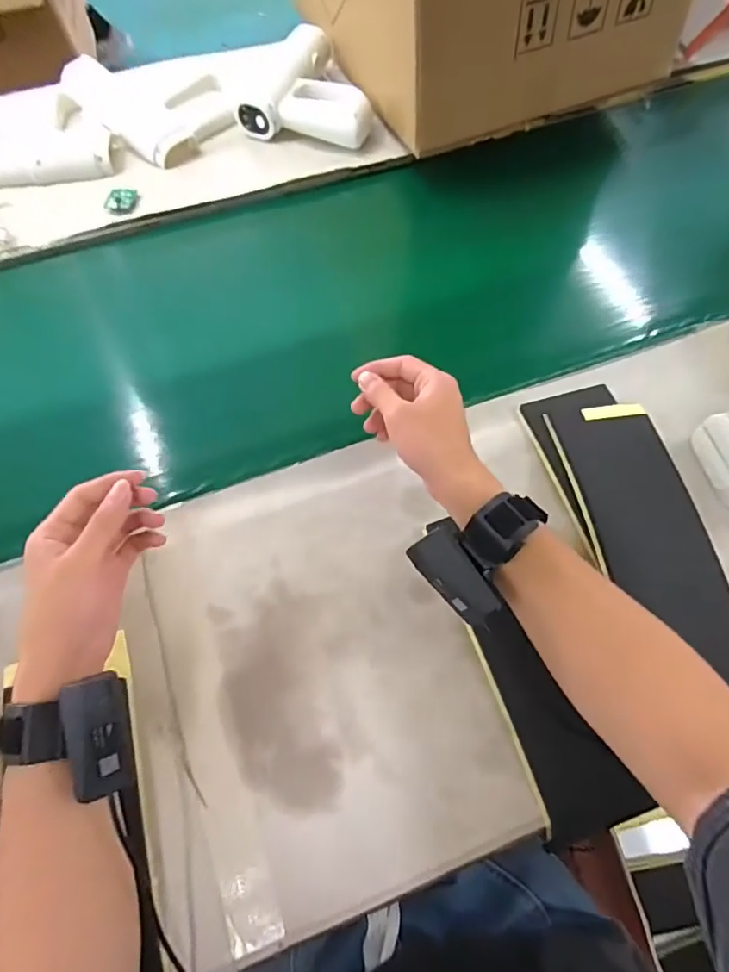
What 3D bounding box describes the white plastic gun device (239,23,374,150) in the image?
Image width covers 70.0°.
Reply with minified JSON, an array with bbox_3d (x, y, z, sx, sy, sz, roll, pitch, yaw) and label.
[{"bbox_3d":[-0.061,-0.569,0.738,0.183,0.044,0.207,15,66,9],"label":"white plastic gun device"}]

